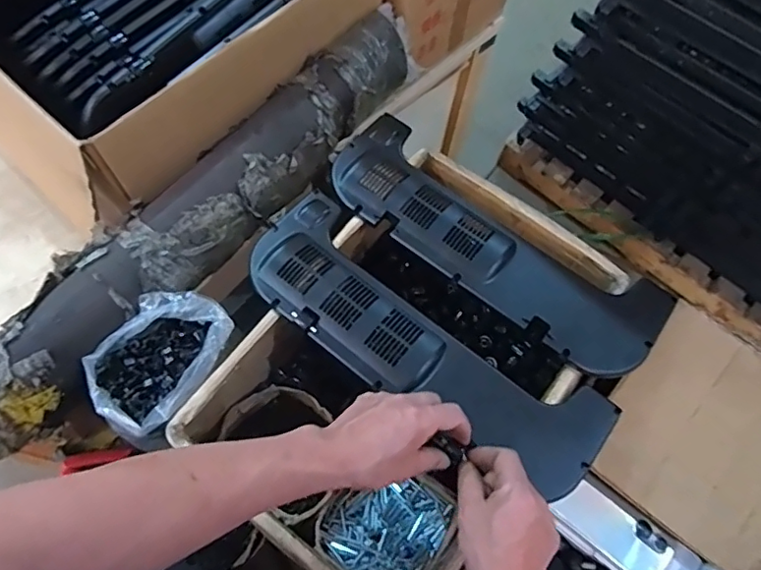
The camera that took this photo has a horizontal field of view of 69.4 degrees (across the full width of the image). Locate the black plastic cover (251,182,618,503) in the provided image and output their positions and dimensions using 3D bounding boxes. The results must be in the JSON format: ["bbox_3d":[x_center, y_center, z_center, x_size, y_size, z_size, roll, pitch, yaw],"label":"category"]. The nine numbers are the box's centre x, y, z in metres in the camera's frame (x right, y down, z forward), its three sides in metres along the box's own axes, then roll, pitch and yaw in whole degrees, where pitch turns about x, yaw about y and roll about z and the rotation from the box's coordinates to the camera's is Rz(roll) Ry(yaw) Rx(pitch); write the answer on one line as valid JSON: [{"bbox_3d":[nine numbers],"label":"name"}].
[{"bbox_3d":[0.047,0.072,0.686,0.471,0.062,0.166,34,69,8],"label":"black plastic cover"}]

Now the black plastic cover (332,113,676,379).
[{"bbox_3d":[0.145,-0.056,0.731,0.471,0.036,0.162,33,69,12],"label":"black plastic cover"}]

